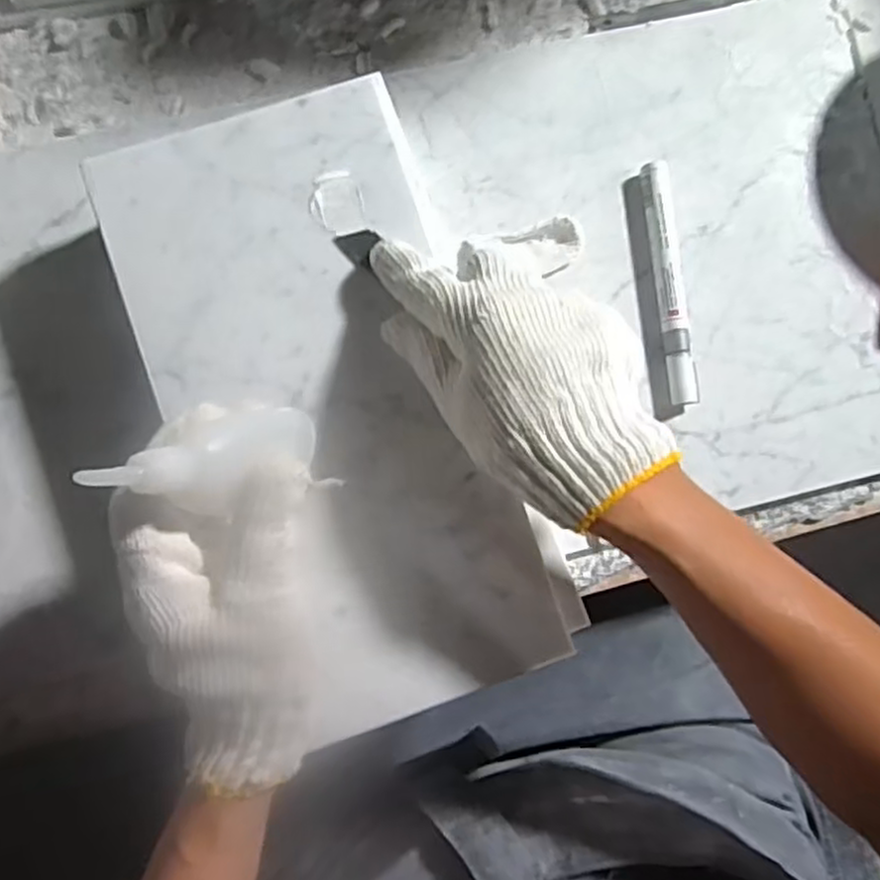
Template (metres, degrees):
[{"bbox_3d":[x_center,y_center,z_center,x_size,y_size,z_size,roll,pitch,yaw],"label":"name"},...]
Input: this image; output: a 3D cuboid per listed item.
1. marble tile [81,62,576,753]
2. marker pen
[{"bbox_3d":[-0.045,-0.021,0.360,0.153,0.017,0.302,-23,86,-4],"label":"marble tile"},{"bbox_3d":[0.136,-0.093,0.441,0.017,0.017,0.143,-6,86,-2],"label":"marker pen"}]

